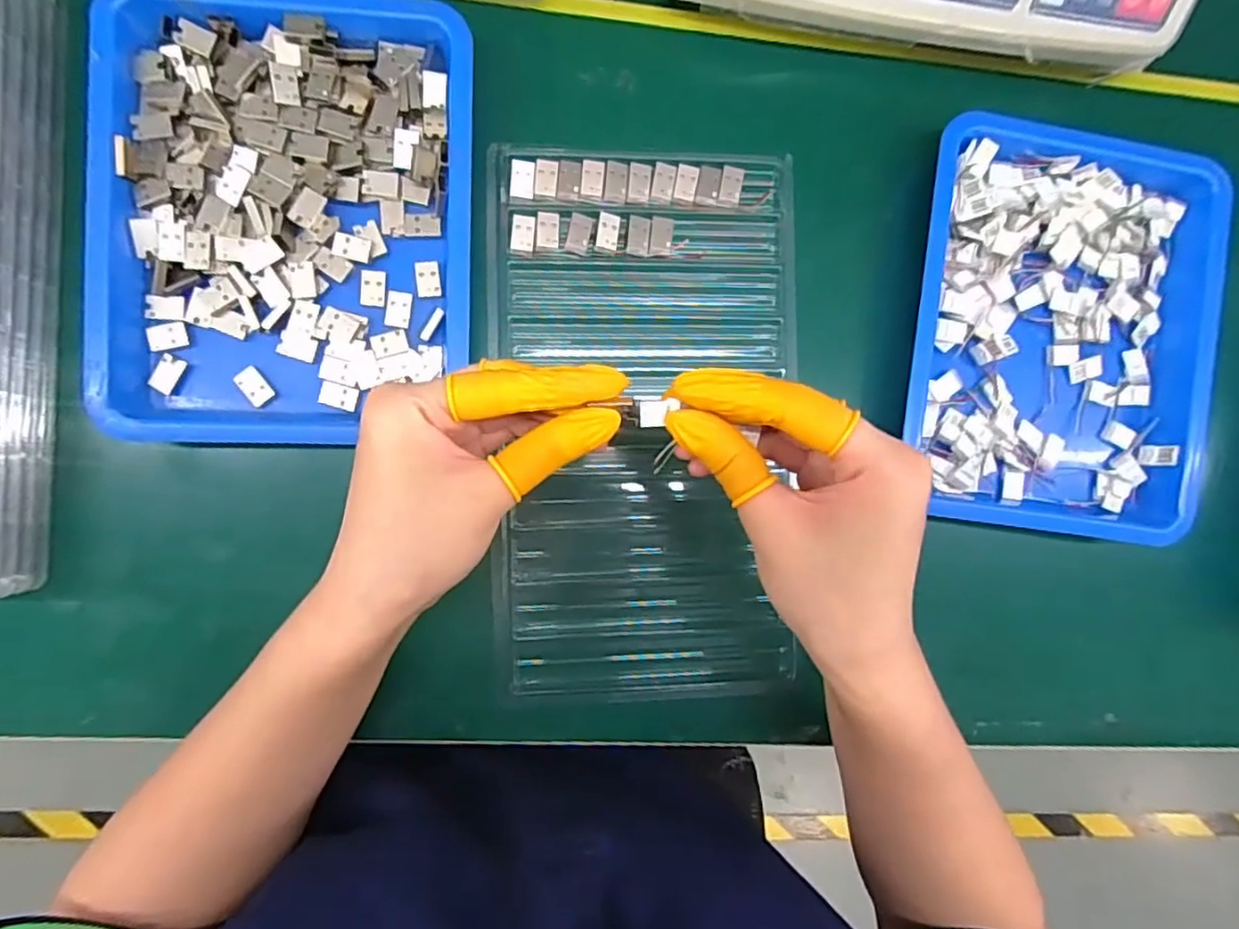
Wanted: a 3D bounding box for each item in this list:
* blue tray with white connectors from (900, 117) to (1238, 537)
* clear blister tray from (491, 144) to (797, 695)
[{"bbox_3d":[0.243,-0.074,0.349,0.167,0.031,0.218,8,90,-6],"label":"blue tray with white connectors"},{"bbox_3d":[0.017,-0.022,0.338,0.158,0.009,0.287,-1,91,-6],"label":"clear blister tray"}]

